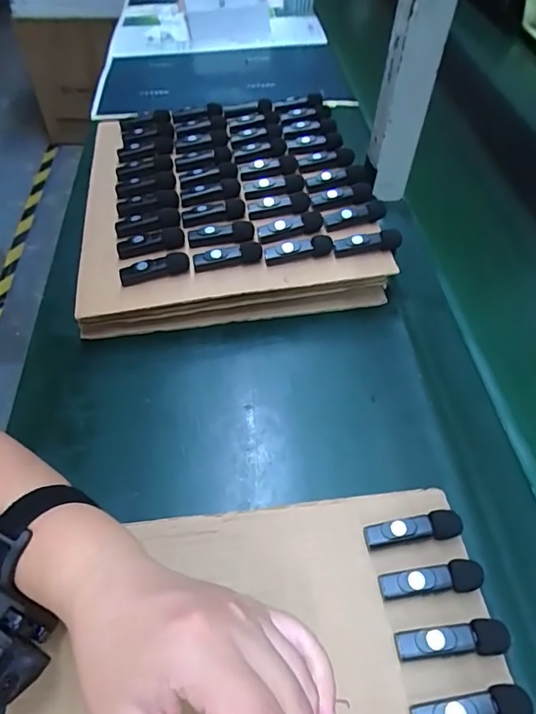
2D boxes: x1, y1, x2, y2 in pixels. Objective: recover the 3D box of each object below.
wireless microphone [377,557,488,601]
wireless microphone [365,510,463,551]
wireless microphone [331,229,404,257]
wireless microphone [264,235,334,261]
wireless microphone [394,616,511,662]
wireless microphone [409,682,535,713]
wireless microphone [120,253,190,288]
[{"bbox_3d":[0.105,0.145,0.312,0.065,0.013,0.018,-7,52,-3],"label":"wireless microphone"},{"bbox_3d":[0.099,0.120,0.331,0.065,0.016,0.017,-9,52,-5],"label":"wireless microphone"},{"bbox_3d":[0.094,-0.108,0.458,0.063,0.018,0.011,-4,52,-5],"label":"wireless microphone"},{"bbox_3d":[0.029,-0.102,0.455,0.065,0.016,0.013,-7,53,-7],"label":"wireless microphone"},{"bbox_3d":[0.111,0.171,0.290,0.066,0.015,0.018,-6,52,-3],"label":"wireless microphone"},{"bbox_3d":[0.113,0.198,0.270,0.065,0.015,0.018,-7,52,-3],"label":"wireless microphone"},{"bbox_3d":[-0.106,-0.083,0.453,0.064,0.014,0.018,-13,54,-12],"label":"wireless microphone"}]

